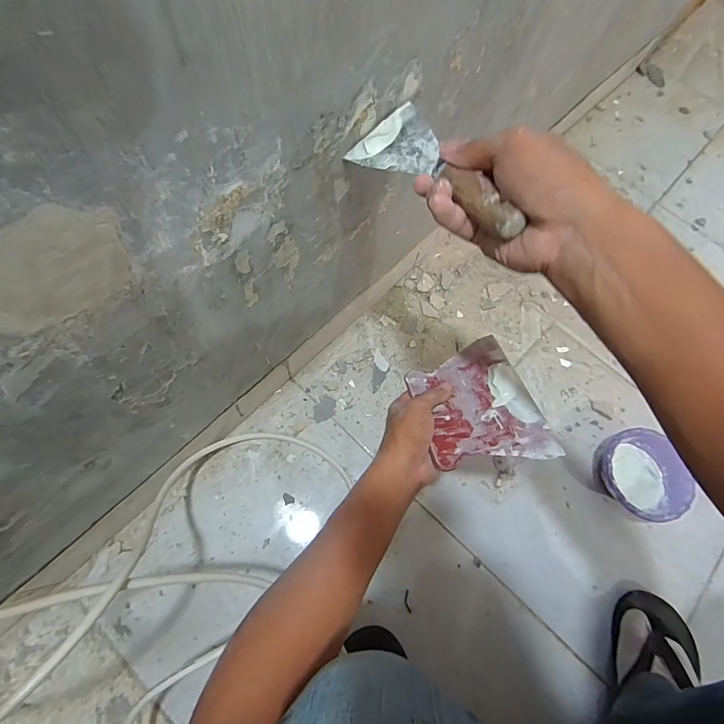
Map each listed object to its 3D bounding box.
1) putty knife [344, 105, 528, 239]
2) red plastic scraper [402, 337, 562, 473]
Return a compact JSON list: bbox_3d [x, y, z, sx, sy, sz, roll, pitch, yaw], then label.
[{"bbox_3d":[0.050,-0.143,0.306,0.061,0.020,0.173,-25,53,-10],"label":"putty knife"},{"bbox_3d":[0.125,0.044,0.459,0.118,0.008,0.166,-17,47,2],"label":"red plastic scraper"}]

